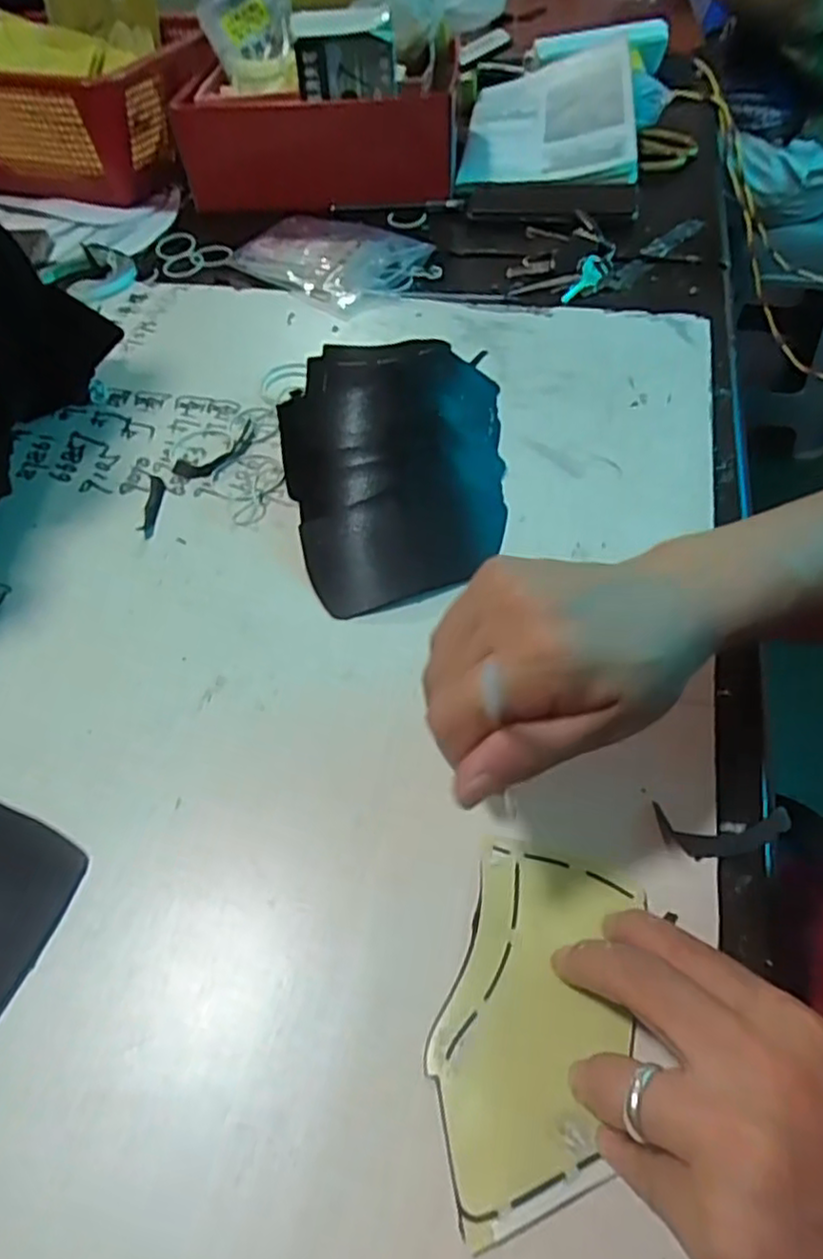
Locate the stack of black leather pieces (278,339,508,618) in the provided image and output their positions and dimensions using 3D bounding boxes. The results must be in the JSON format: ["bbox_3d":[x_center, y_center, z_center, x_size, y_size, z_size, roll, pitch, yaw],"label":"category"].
[{"bbox_3d":[-0.015,-0.106,0.435,0.148,0.045,0.221,0,53,3],"label":"stack of black leather pieces"}]

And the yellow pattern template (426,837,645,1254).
[{"bbox_3d":[0.046,0.151,0.263,0.067,0.004,0.129,14,55,14],"label":"yellow pattern template"}]

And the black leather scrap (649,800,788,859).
[{"bbox_3d":[0.142,0.090,0.306,0.067,0.006,0.024,5,51,-9],"label":"black leather scrap"}]

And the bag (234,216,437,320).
[{"bbox_3d":[-0.076,-0.354,0.644,0.172,0.020,0.125,35,63,26],"label":"bag"}]

